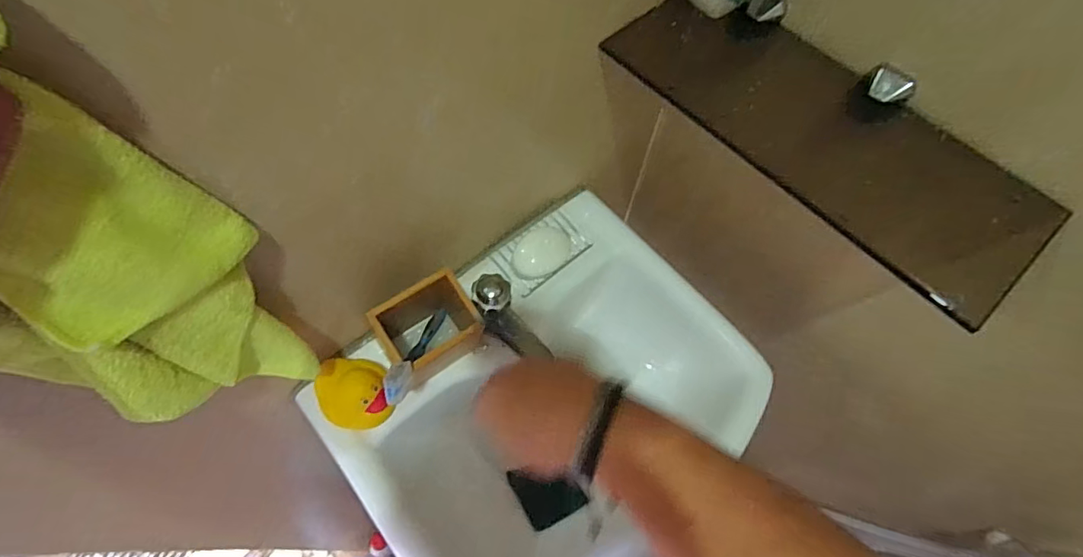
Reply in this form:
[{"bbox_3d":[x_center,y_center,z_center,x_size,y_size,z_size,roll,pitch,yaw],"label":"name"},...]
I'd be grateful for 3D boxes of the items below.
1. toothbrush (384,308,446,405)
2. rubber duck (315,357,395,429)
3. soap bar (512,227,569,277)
[{"bbox_3d":[-0.115,0.070,0.501,0.013,0.182,0.032,5,104,1],"label":"toothbrush"},{"bbox_3d":[-0.191,0.115,0.524,0.079,0.064,0.061,14,64,5],"label":"rubber duck"},{"bbox_3d":[0.000,-0.033,0.647,0.074,0.020,0.052,-32,69,-16],"label":"soap bar"}]

